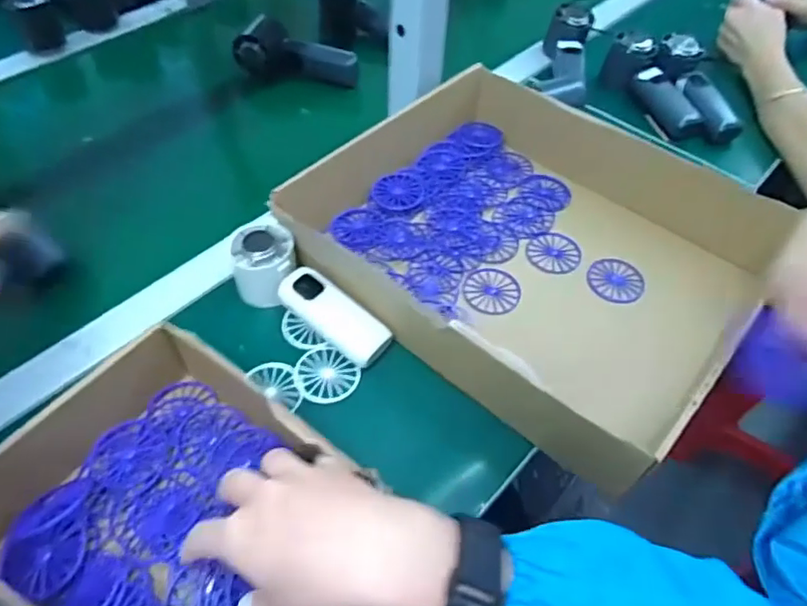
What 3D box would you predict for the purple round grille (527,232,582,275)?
[{"bbox_3d":[0.142,-0.048,0.545,0.049,0.004,0.048,1,53,-2],"label":"purple round grille"}]

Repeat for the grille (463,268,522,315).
[{"bbox_3d":[0.079,-0.011,0.515,0.049,0.004,0.049,1,53,-2],"label":"grille"}]

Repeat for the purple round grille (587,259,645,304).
[{"bbox_3d":[0.193,-0.021,0.524,0.047,0.008,0.050,1,53,-2],"label":"purple round grille"}]

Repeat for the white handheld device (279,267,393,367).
[{"bbox_3d":[-0.056,0.010,0.471,0.096,0.020,0.037,37,59,7],"label":"white handheld device"}]

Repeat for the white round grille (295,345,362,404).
[{"bbox_3d":[-0.063,0.055,0.458,0.051,0.005,0.045,37,59,23],"label":"white round grille"}]

